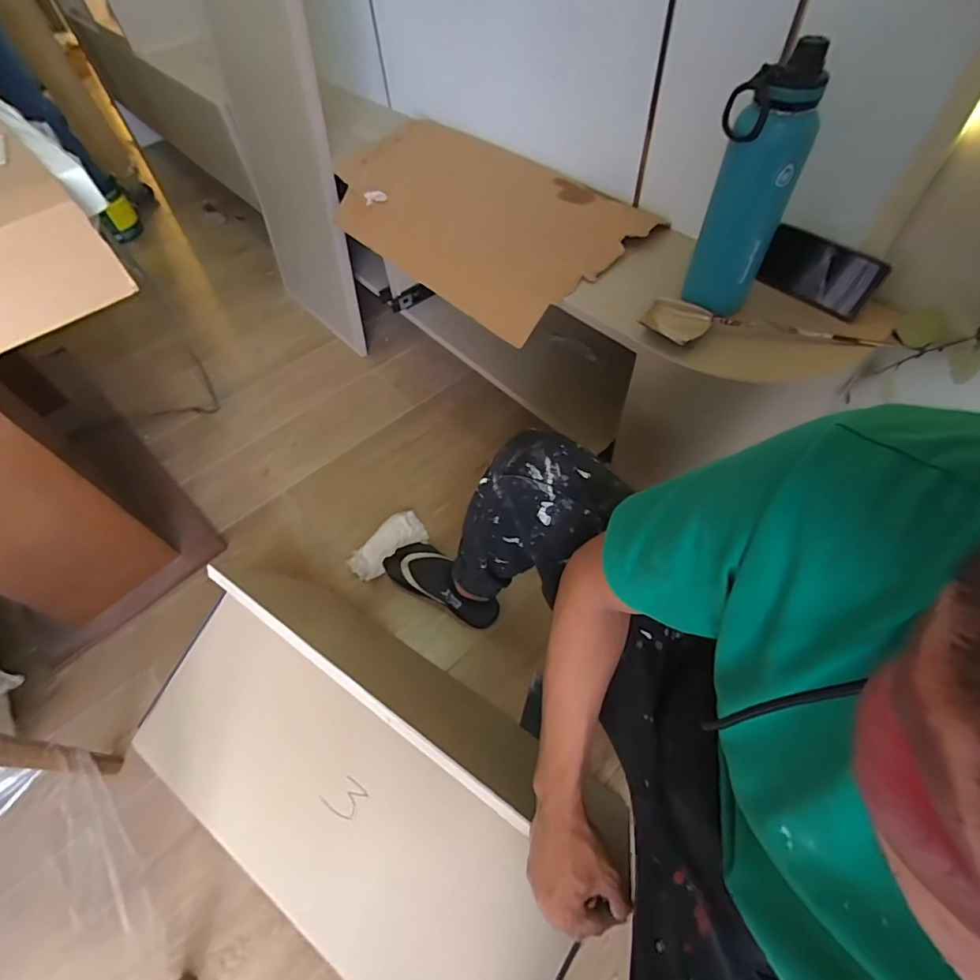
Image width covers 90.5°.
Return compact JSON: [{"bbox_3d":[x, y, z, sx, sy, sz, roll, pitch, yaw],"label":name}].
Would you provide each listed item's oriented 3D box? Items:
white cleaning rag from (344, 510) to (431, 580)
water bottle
[{"bbox_3d":[-0.220,0.123,1.063,0.181,0.040,0.093,-39,62,-21],"label":"white cleaning rag"},{"bbox_3d":[0.325,-0.367,0.630,0.103,0.290,0.081,23,60,18],"label":"water bottle"}]

